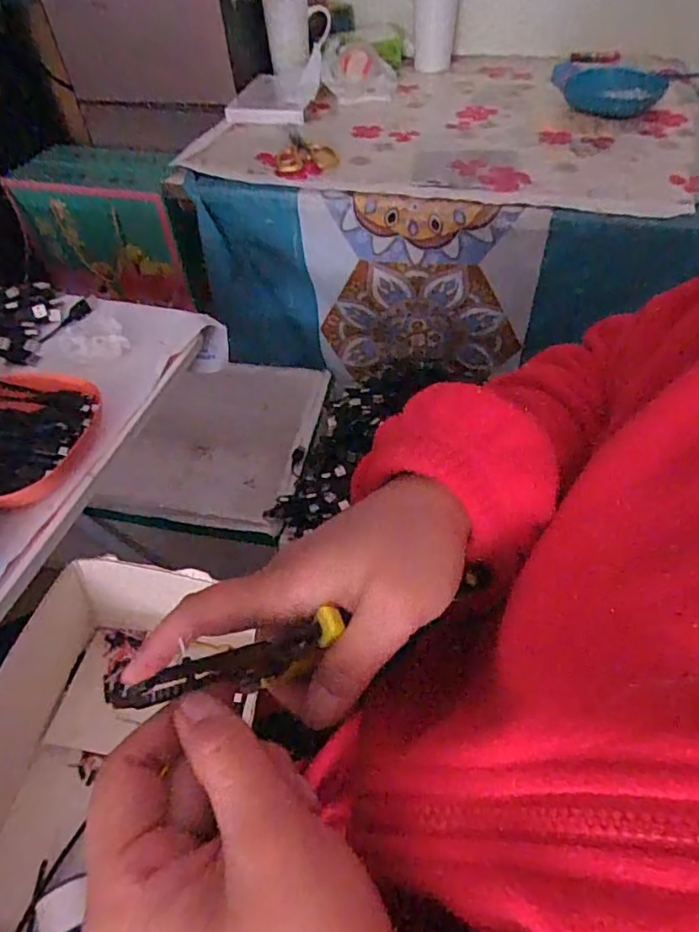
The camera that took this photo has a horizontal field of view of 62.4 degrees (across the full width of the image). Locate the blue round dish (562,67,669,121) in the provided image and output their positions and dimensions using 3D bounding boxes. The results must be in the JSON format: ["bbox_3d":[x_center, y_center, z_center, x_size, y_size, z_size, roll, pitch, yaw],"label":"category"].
[{"bbox_3d":[0.403,-0.571,0.880,0.142,0.021,0.191,17,52,17],"label":"blue round dish"}]

